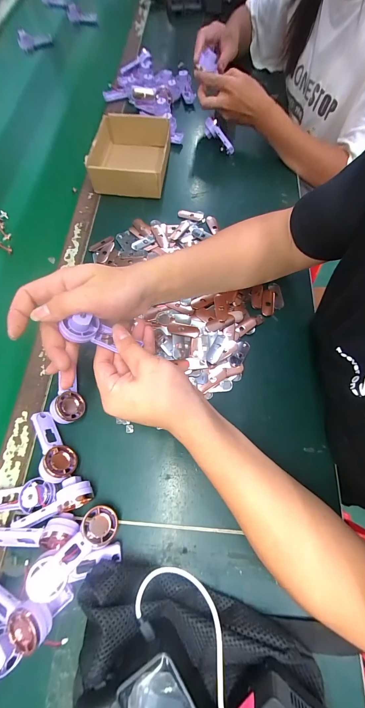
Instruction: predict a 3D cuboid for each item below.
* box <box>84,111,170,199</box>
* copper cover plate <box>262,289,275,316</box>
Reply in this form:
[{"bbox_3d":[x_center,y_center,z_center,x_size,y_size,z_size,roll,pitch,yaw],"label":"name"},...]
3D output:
[{"bbox_3d":[-0.098,-0.395,0.518,0.141,0.057,0.175,2,69,2],"label":"box"},{"bbox_3d":[0.143,-0.086,0.435,0.020,0.006,0.048,8,69,5],"label":"copper cover plate"}]

